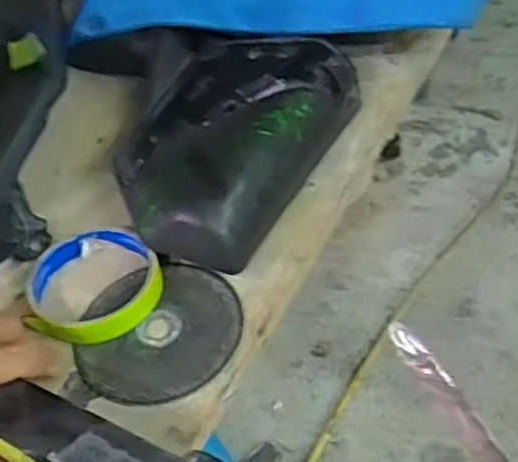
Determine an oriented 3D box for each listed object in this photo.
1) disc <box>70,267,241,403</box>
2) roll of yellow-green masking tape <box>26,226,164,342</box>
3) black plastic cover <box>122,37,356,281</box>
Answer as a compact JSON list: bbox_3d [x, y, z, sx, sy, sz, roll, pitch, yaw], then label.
[{"bbox_3d":[-0.064,0.061,0.459,0.101,0.007,0.102,-4,45,4],"label":"disc"},{"bbox_3d":[-0.108,0.034,0.478,0.079,0.021,0.087,-33,50,-23],"label":"roll of yellow-green masking tape"},{"bbox_3d":[-0.026,-0.068,0.540,0.134,0.056,0.215,18,50,24],"label":"black plastic cover"}]

